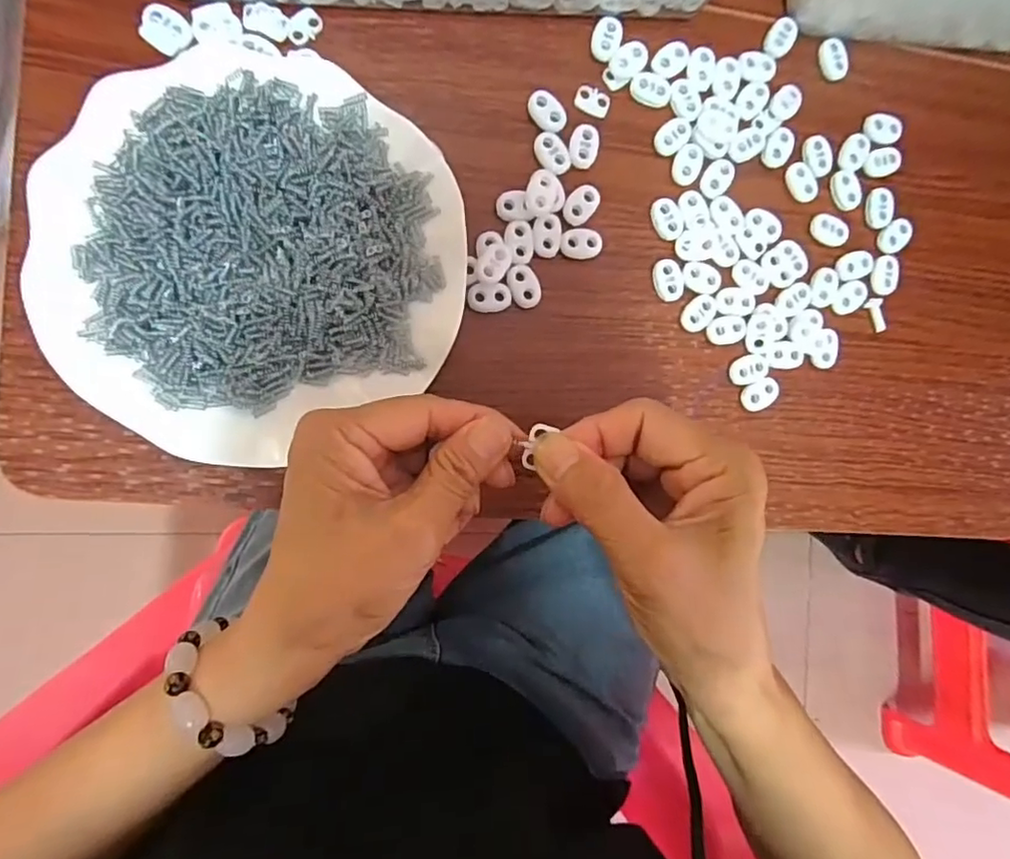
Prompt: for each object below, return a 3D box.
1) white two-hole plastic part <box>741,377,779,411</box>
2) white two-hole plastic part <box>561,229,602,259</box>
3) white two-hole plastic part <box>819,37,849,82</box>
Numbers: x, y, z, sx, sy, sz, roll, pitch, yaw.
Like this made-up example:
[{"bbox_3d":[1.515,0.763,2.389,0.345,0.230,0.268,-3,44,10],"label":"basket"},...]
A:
[{"bbox_3d":[0.144,-0.020,0.335,0.022,0.008,0.014,-32,97,-6],"label":"white two-hole plastic part"},{"bbox_3d":[0.041,-0.099,0.317,0.022,0.004,0.016,-5,94,-9],"label":"white two-hole plastic part"},{"bbox_3d":[0.189,-0.213,0.342,0.014,0.007,0.023,-20,96,-7],"label":"white two-hole plastic part"}]

